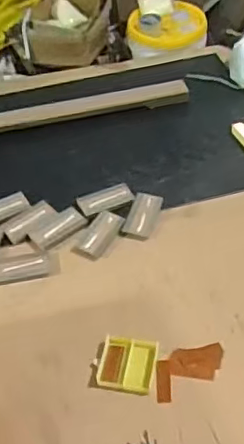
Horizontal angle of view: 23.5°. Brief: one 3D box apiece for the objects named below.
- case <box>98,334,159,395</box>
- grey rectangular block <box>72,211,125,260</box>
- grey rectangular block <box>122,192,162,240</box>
[{"bbox_3d":[0.007,0.169,0.699,0.064,0.009,0.066,8,46,9],"label":"case"},{"bbox_3d":[-0.033,0.019,0.845,0.040,0.010,0.087,22,50,22],"label":"grey rectangular block"},{"bbox_3d":[0.031,-0.008,0.871,0.038,0.018,0.085,13,47,14],"label":"grey rectangular block"}]

